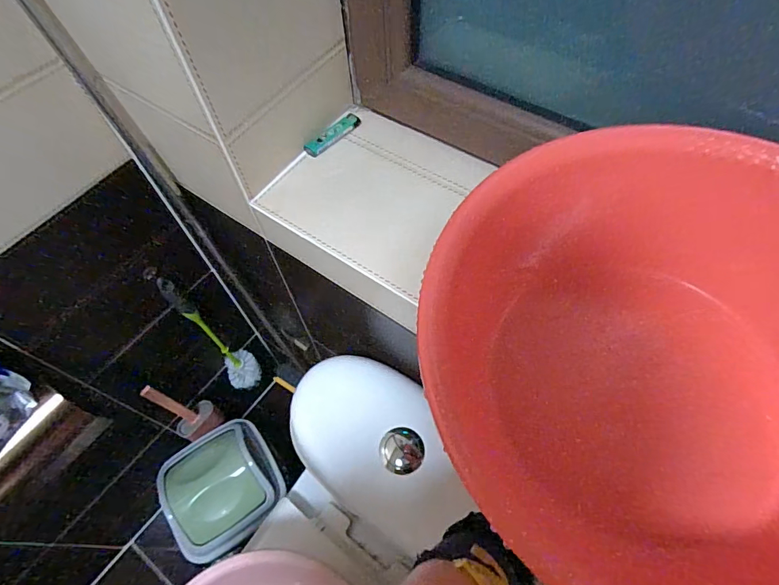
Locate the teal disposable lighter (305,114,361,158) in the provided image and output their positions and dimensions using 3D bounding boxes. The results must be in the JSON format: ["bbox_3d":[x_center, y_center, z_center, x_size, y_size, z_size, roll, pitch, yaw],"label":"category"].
[{"bbox_3d":[-0.068,-0.196,0.553,0.019,0.011,0.082,39,68,22],"label":"teal disposable lighter"}]

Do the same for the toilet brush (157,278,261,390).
[{"bbox_3d":[-0.371,0.101,0.970,0.077,0.365,0.103,-35,64,-17],"label":"toilet brush"}]

